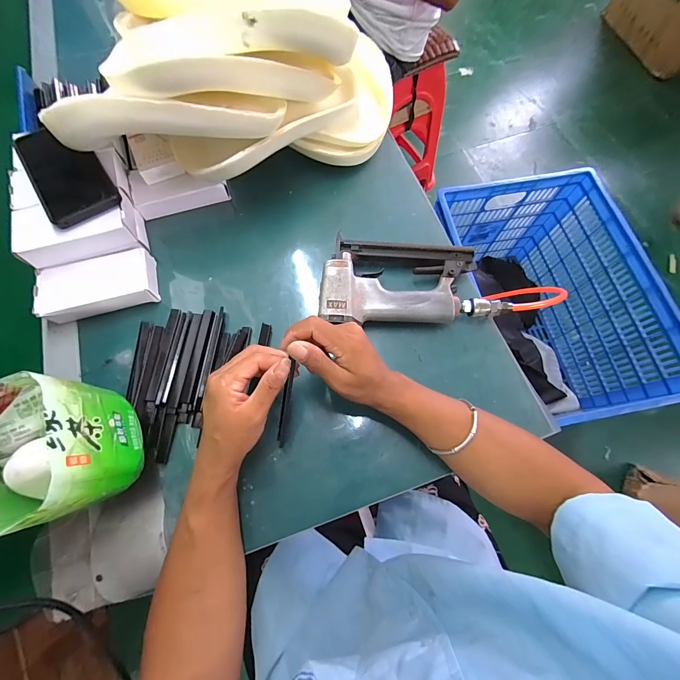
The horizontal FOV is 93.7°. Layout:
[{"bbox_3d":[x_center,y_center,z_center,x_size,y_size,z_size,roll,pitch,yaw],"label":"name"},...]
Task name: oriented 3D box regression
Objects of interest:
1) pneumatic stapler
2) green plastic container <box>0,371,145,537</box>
[{"bbox_3d":[0.088,-0.073,0.396,0.224,0.046,0.114,-4,71,-2],"label":"pneumatic stapler"},{"bbox_3d":[-0.233,0.088,0.260,0.082,0.089,0.105,-19,72,-7],"label":"green plastic container"}]

